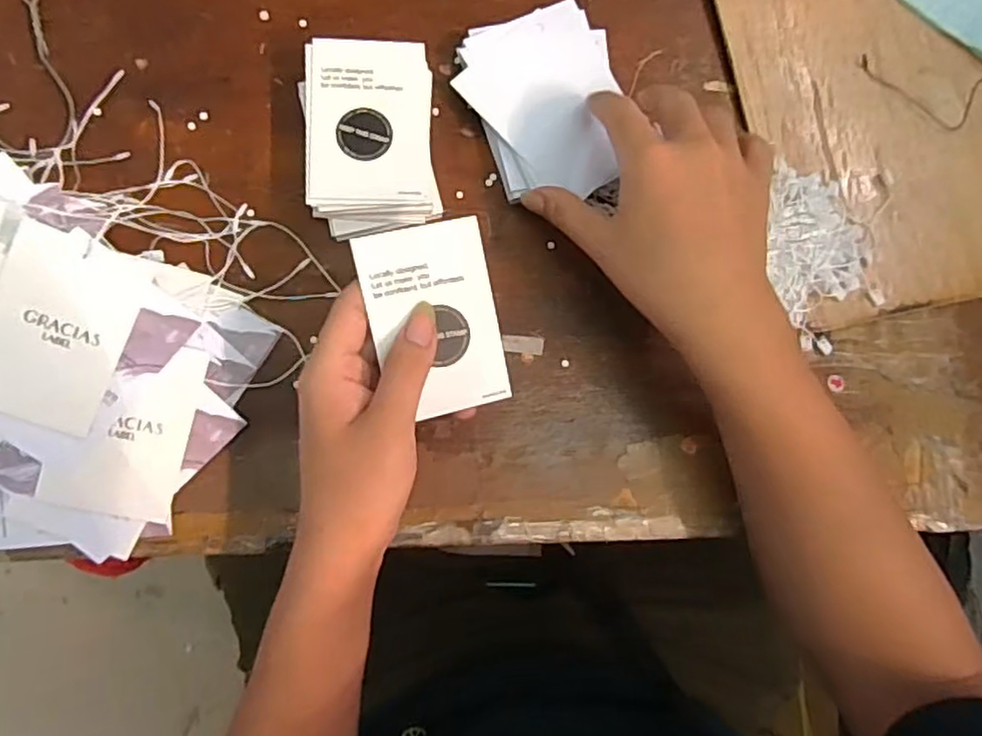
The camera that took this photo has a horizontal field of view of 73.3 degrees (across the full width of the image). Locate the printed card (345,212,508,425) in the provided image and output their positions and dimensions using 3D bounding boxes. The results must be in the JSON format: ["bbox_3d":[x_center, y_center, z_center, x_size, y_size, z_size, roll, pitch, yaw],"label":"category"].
[{"bbox_3d":[-0.026,-0.022,0.315,0.059,0.004,0.089,-14,101,-13],"label":"printed card"}]

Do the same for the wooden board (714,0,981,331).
[{"bbox_3d":[0.270,-0.185,0.418,0.233,0.008,0.284,-12,84,-6],"label":"wooden board"}]

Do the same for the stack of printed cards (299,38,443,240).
[{"bbox_3d":[-0.066,-0.127,0.367,0.069,0.029,0.101,-5,83,-6],"label":"stack of printed cards"}]

